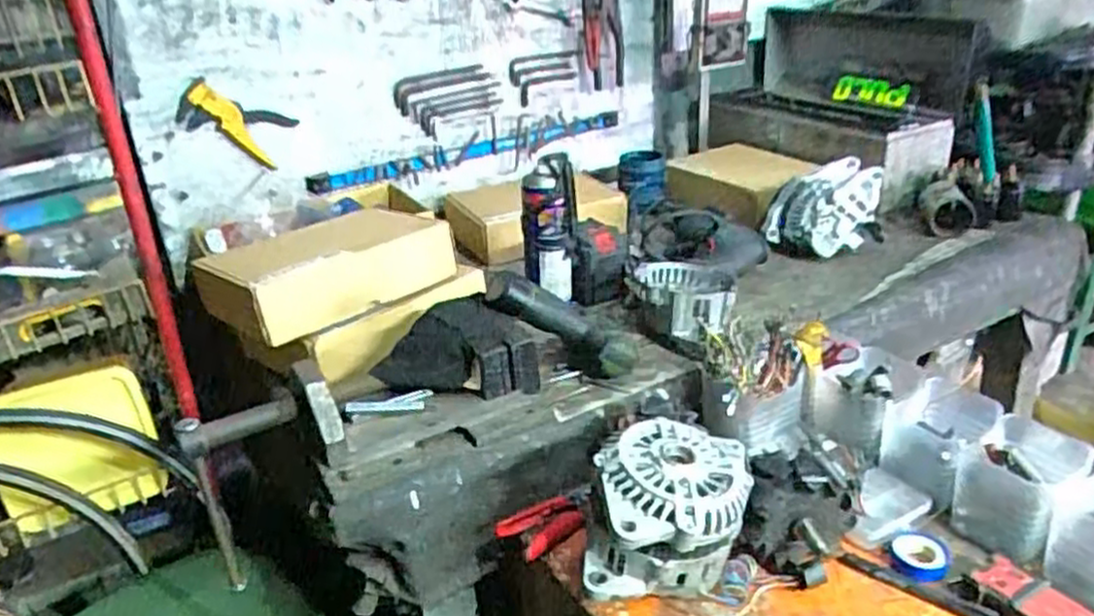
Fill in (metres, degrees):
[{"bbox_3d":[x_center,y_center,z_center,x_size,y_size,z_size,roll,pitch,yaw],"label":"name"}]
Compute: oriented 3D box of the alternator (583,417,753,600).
[{"bbox_3d":[0.113,0.188,0.720,0.133,0.122,0.165,5,27,17],"label":"alternator"}]

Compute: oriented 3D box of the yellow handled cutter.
[{"bbox_3d":[-0.474,-0.272,1.206,0.163,0.158,0.025,-13,29,-19],"label":"yellow handled cutter"}]

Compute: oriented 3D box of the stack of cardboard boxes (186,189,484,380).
[{"bbox_3d":[-0.272,-0.032,1.012,0.277,0.132,0.224,-25,33,-36],"label":"stack of cardboard boxes"}]

